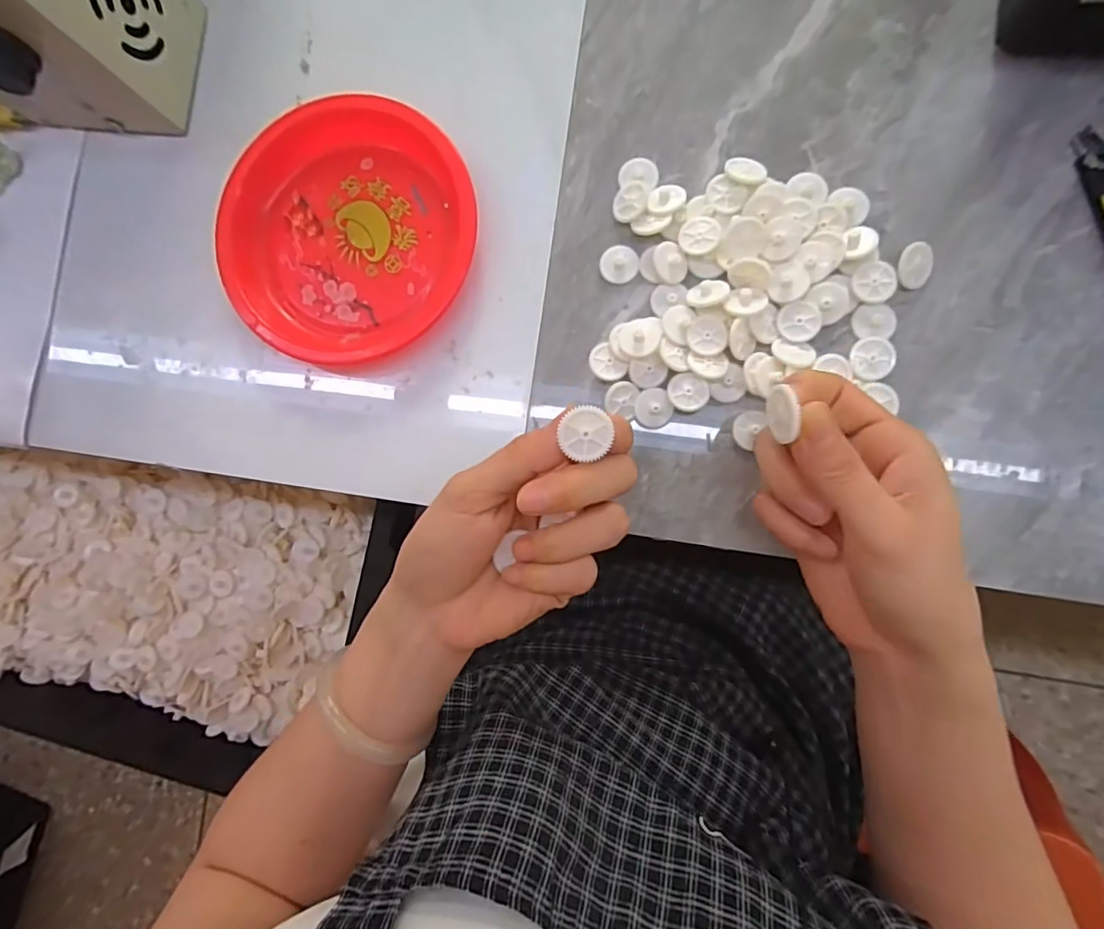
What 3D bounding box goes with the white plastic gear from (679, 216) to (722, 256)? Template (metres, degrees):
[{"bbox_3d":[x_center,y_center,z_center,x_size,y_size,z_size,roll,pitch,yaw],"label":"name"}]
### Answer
[{"bbox_3d":[0.080,-0.124,0.288,0.021,0.005,0.022,0,87,7],"label":"white plastic gear"}]

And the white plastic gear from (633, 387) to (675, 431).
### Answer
[{"bbox_3d":[0.056,-0.031,0.292,0.020,0.006,0.021,4,88,7],"label":"white plastic gear"}]

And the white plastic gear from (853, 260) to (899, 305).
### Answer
[{"bbox_3d":[0.168,-0.095,0.279,0.020,0.004,0.023,37,92,7],"label":"white plastic gear"}]

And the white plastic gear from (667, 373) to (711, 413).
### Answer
[{"bbox_3d":[0.073,-0.039,0.286,0.021,0.004,0.020,0,87,7],"label":"white plastic gear"}]

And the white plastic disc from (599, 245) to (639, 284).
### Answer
[{"bbox_3d":[0.038,-0.112,0.300,0.021,0.004,0.021,0,87,7],"label":"white plastic disc"}]

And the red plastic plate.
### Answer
[{"bbox_3d":[-0.121,-0.136,0.311,0.145,0.021,0.145,0,87,7],"label":"red plastic plate"}]

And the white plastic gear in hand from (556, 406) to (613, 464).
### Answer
[{"bbox_3d":[0.013,-0.013,0.209,0.018,0.006,0.020,0,87,7],"label":"white plastic gear in hand"}]

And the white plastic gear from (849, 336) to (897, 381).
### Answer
[{"bbox_3d":[0.166,-0.055,0.279,0.022,0.008,0.022,0,87,7],"label":"white plastic gear"}]

